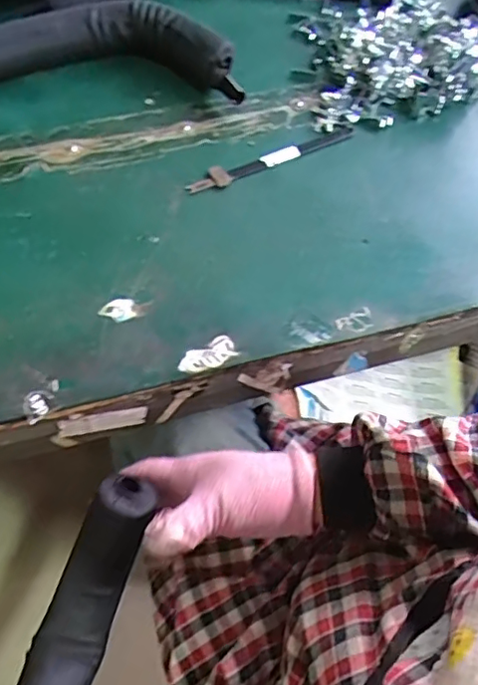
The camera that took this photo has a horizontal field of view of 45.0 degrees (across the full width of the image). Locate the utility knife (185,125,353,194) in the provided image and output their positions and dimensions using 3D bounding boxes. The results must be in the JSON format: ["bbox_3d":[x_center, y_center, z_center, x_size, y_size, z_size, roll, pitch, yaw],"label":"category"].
[{"bbox_3d":[0.030,-0.171,0.537,0.172,0.008,0.021,-22,63,-13],"label":"utility knife"}]

